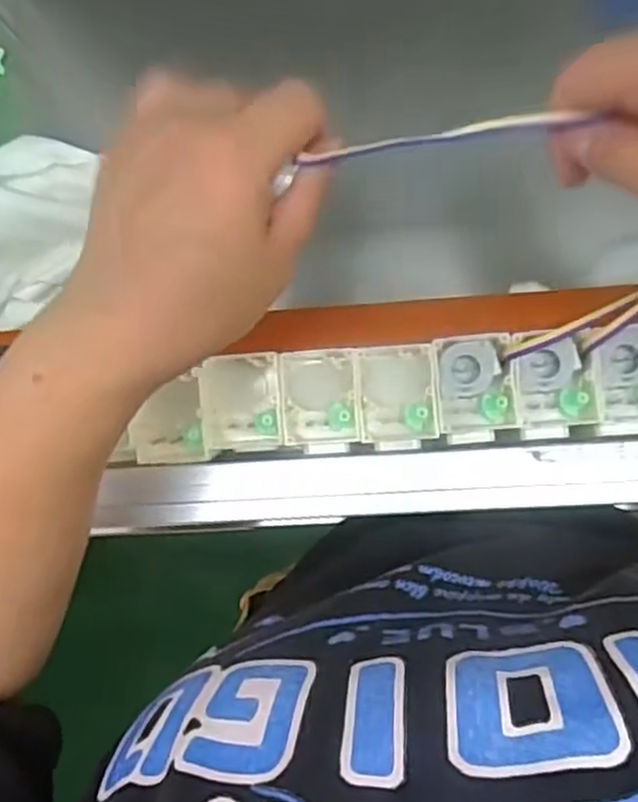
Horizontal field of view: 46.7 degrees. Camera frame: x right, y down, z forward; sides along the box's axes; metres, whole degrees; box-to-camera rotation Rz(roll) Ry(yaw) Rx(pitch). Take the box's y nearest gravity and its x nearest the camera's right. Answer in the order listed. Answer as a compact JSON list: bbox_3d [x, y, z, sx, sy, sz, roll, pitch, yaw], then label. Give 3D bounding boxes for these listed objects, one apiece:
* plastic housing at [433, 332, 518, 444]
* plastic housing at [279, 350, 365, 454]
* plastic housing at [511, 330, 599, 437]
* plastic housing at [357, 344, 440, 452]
[{"bbox_3d":[0.071,-0.005,0.340,0.034,0.019,0.048,-5,86,5],"label":"plastic housing"},{"bbox_3d":[0.002,0.000,0.351,0.036,0.030,0.048,-4,87,5],"label":"plastic housing"},{"bbox_3d":[0.107,-0.007,0.342,0.035,0.029,0.048,-8,86,5],"label":"plastic housing"},{"bbox_3d":[0.037,-0.001,0.348,0.035,0.031,0.048,-5,87,5],"label":"plastic housing"}]

